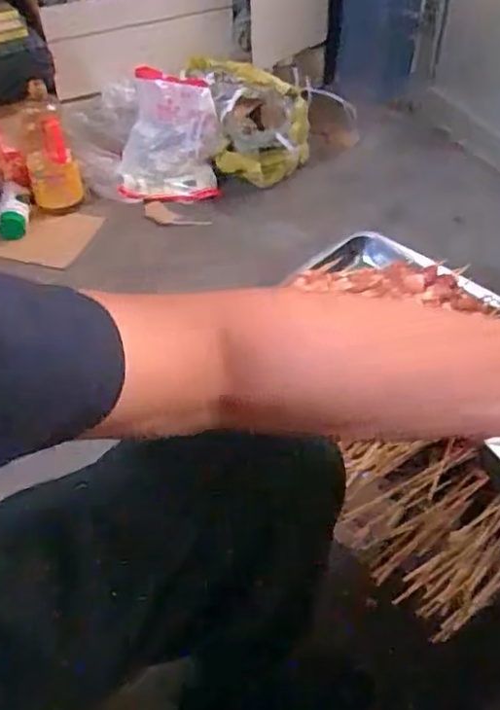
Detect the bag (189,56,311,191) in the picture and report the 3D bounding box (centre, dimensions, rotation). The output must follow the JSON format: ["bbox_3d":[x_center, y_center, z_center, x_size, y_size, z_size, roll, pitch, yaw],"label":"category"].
[{"bbox_3d":[-0.002,-0.565,1.520,0.207,0.188,0.362,-9,46,-7],"label":"bag"}]

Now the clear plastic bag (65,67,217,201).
[{"bbox_3d":[-0.247,-0.498,1.461,0.328,0.211,0.212,-8,46,-6],"label":"clear plastic bag"}]

